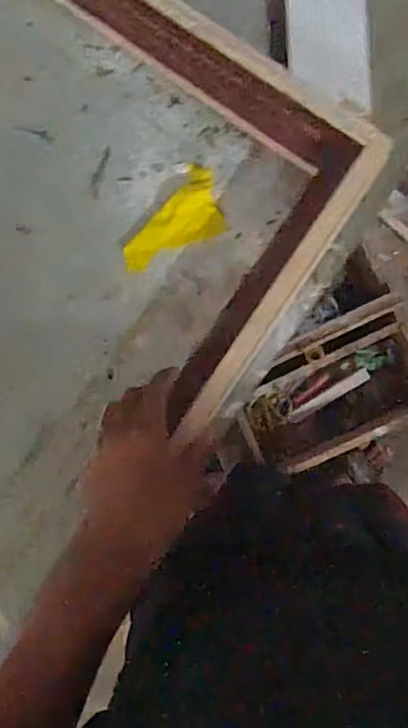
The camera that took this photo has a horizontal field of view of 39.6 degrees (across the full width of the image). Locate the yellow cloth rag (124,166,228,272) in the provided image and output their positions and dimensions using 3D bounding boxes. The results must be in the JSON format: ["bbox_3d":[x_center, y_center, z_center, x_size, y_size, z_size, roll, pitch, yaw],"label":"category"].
[{"bbox_3d":[-0.034,-0.137,0.533,0.104,0.011,0.063,-25,86,2],"label":"yellow cloth rag"}]

